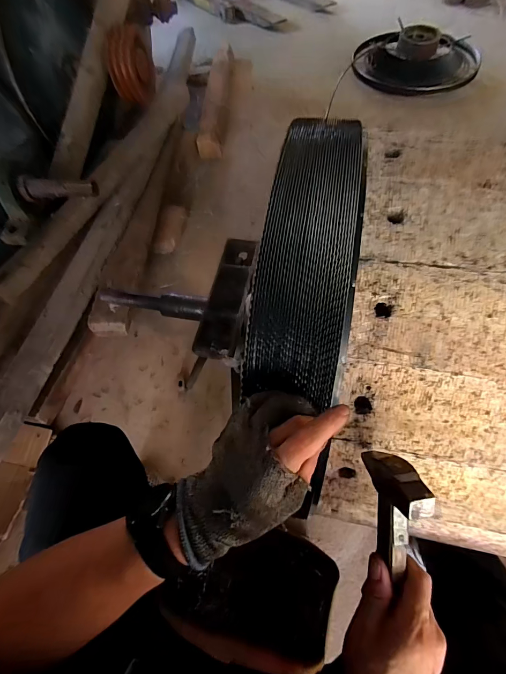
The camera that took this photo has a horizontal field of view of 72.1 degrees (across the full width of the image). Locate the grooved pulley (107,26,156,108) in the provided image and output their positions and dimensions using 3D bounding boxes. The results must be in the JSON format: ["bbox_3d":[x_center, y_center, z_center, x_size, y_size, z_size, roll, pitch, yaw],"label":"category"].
[{"bbox_3d":[-0.427,-0.951,1.224,0.091,0.210,0.174,3,55,7],"label":"grooved pulley"}]

